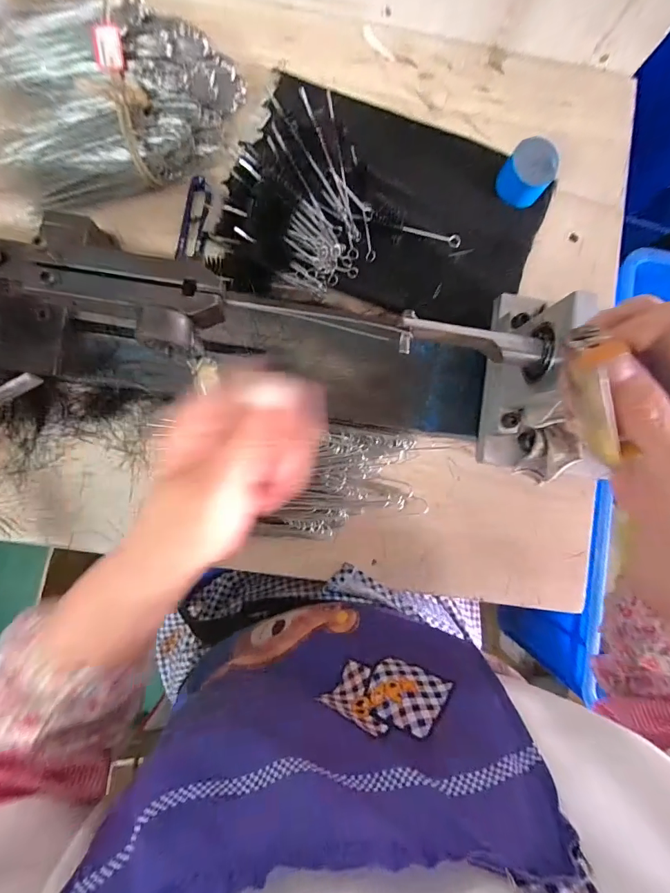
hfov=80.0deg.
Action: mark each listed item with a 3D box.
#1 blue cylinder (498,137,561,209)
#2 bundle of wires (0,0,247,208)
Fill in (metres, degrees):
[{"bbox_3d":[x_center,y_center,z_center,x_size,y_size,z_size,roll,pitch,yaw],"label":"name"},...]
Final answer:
[{"bbox_3d":[0.197,-0.280,0.411,0.051,0.038,0.051,36,86,-2],"label":"blue cylinder"},{"bbox_3d":[-0.213,-0.340,0.383,0.241,0.050,0.177,-20,88,-4],"label":"bundle of wires"}]

